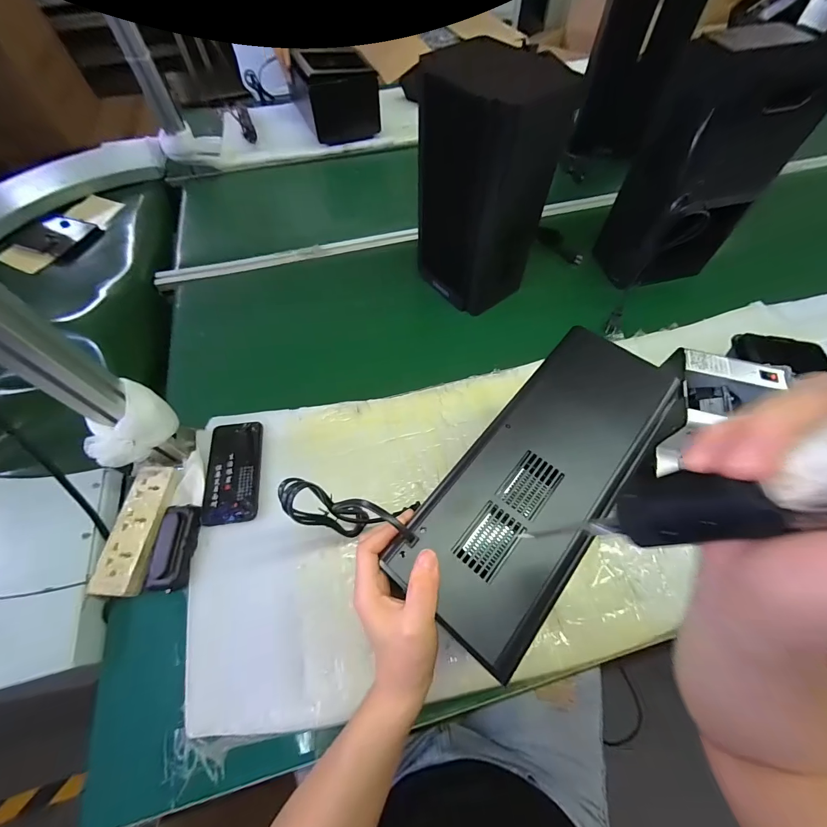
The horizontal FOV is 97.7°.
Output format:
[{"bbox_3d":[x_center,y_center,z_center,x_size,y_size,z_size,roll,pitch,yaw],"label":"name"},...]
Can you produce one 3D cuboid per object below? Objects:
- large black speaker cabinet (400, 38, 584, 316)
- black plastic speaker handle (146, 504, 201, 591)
[{"bbox_3d":[0.115,-0.370,0.617,0.131,0.351,0.209,-39,67,-20],"label":"large black speaker cabinet"},{"bbox_3d":[-0.318,0.173,0.477,0.049,0.021,0.104,0,60,0],"label":"black plastic speaker handle"}]

